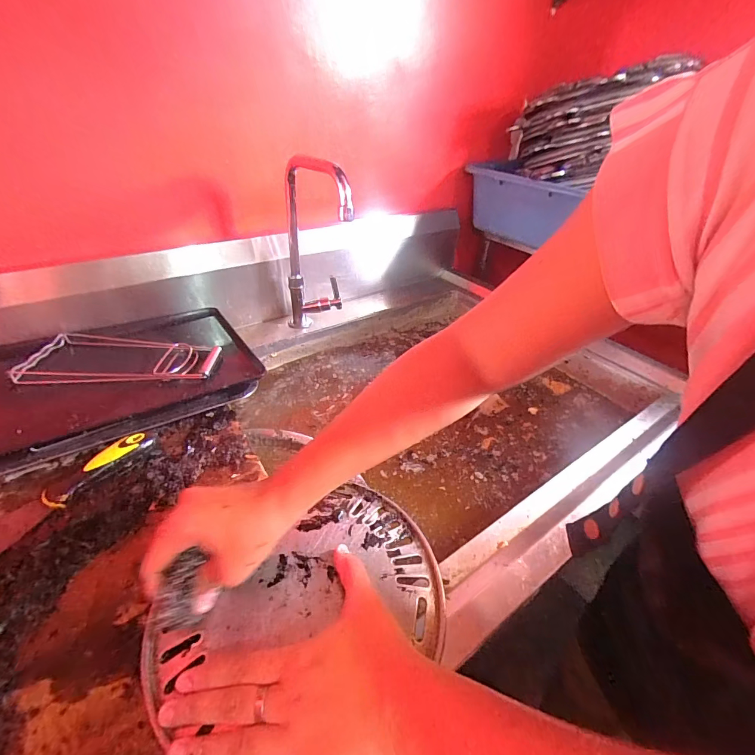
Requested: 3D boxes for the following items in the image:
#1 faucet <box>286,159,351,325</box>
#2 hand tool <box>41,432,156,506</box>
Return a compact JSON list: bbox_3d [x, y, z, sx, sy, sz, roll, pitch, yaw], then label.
[{"bbox_3d":[-0.102,-0.217,0.652,0.094,0.337,0.144,-9,63,-20],"label":"faucet"},{"bbox_3d":[-0.297,0.094,0.399,0.029,0.020,0.109,23,41,25],"label":"hand tool"}]

